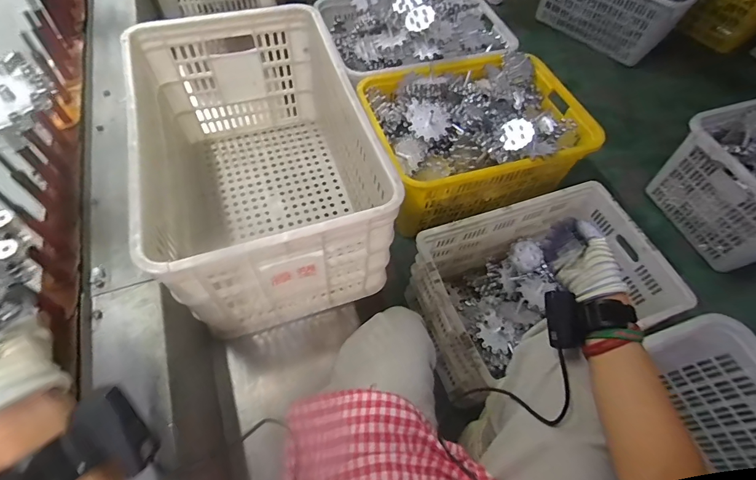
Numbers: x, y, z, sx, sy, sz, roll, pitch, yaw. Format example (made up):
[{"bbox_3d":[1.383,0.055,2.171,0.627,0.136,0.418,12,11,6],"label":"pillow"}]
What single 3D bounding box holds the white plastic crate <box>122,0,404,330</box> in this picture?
[{"bbox_3d":[-0.209,-0.146,0.744,0.361,0.289,0.538,-15,62,-12],"label":"white plastic crate"}]

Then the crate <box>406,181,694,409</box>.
[{"bbox_3d":[0.476,0.168,1.279,0.635,0.412,0.480,-17,62,-13],"label":"crate"}]

